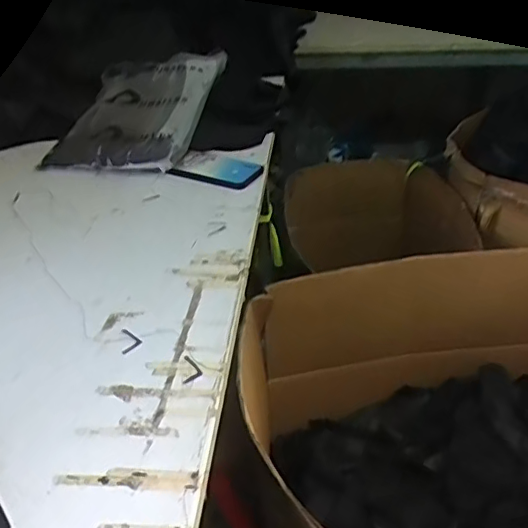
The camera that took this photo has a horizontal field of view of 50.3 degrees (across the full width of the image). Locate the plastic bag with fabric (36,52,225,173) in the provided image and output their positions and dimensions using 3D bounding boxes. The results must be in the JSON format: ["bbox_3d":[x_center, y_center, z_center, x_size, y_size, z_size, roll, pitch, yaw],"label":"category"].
[{"bbox_3d":[-0.229,-0.276,1.034,0.264,0.058,0.297,4,54,20],"label":"plastic bag with fabric"}]

